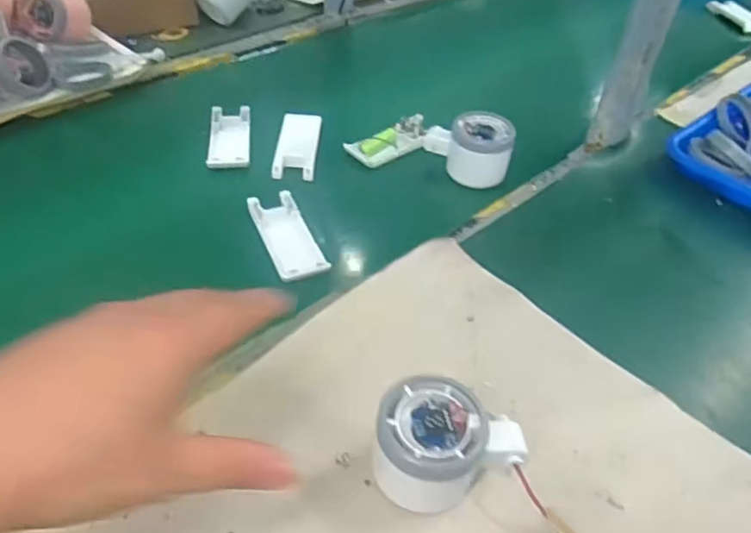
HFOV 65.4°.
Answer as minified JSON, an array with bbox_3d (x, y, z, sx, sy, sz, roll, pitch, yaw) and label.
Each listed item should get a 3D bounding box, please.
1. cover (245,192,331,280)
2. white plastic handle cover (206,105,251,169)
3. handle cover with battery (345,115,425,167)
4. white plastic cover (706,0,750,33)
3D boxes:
[{"bbox_3d":[-0.074,-0.027,0.487,0.040,0.008,0.104,-14,46,-19],"label":"cover"},{"bbox_3d":[-0.147,-0.130,0.588,0.040,0.012,0.099,-3,43,-8],"label":"white plastic handle cover"},{"bbox_3d":[0.017,-0.128,0.601,0.095,0.019,0.038,-30,53,-32],"label":"handle cover with battery"},{"bbox_3d":[0.567,-0.398,0.920,0.036,0.016,0.110,-10,45,-15],"label":"white plastic cover"}]

